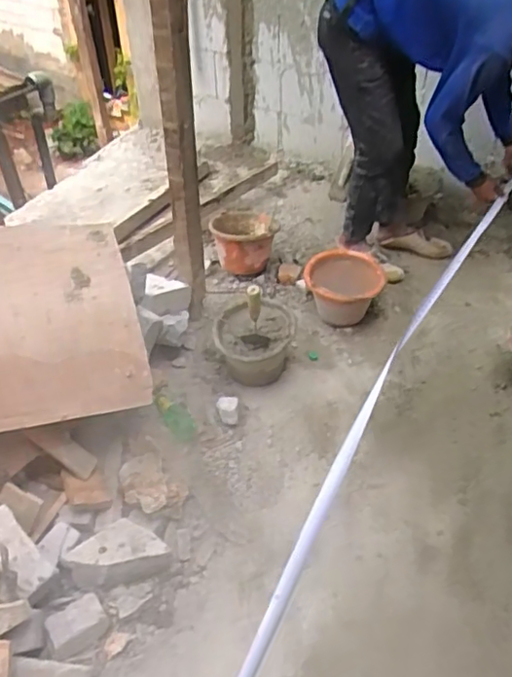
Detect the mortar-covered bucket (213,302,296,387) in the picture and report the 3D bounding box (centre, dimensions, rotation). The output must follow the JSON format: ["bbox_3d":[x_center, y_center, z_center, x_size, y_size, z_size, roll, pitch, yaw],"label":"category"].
[{"bbox_3d":[-0.004,0.006,1.859,0.229,0.179,0.250,5,43,5],"label":"mortar-covered bucket"}]

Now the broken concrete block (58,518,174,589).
[{"bbox_3d":[-0.314,0.482,1.391,0.226,0.059,0.148,-14,45,-15],"label":"broken concrete block"}]

